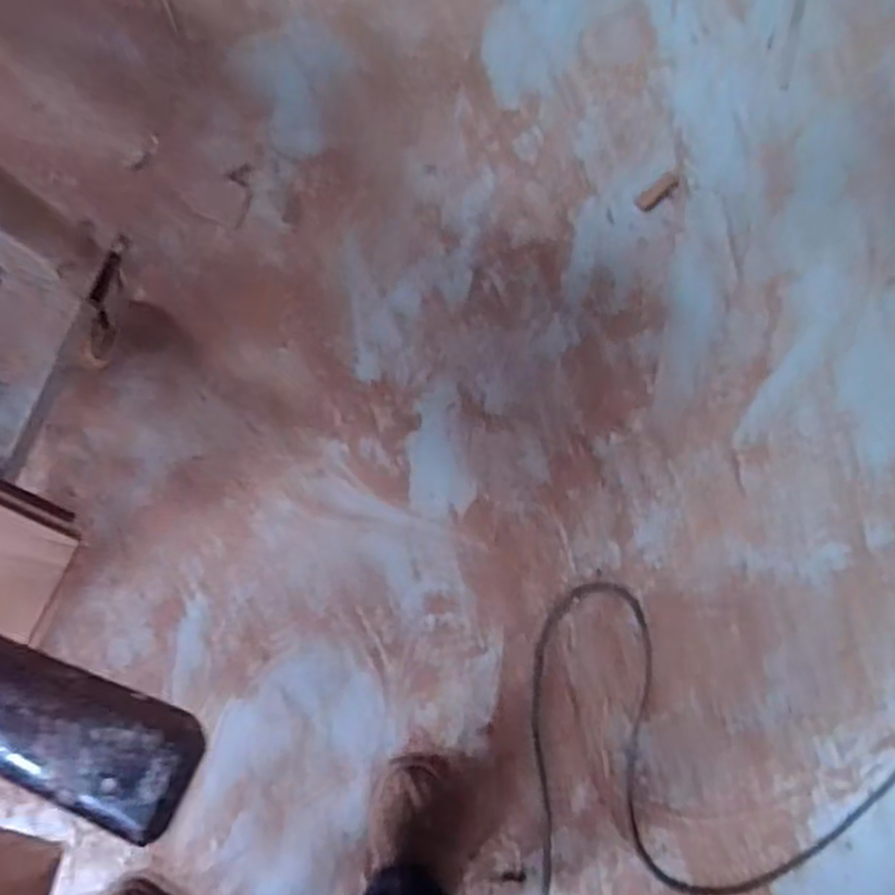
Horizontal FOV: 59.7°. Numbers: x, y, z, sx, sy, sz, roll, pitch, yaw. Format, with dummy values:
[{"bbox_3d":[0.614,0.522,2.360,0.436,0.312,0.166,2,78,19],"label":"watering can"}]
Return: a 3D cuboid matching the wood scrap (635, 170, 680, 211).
[{"bbox_3d":[0.290,-0.353,1.071,0.075,0.004,0.024,-39,93,-7],"label":"wood scrap"}]

